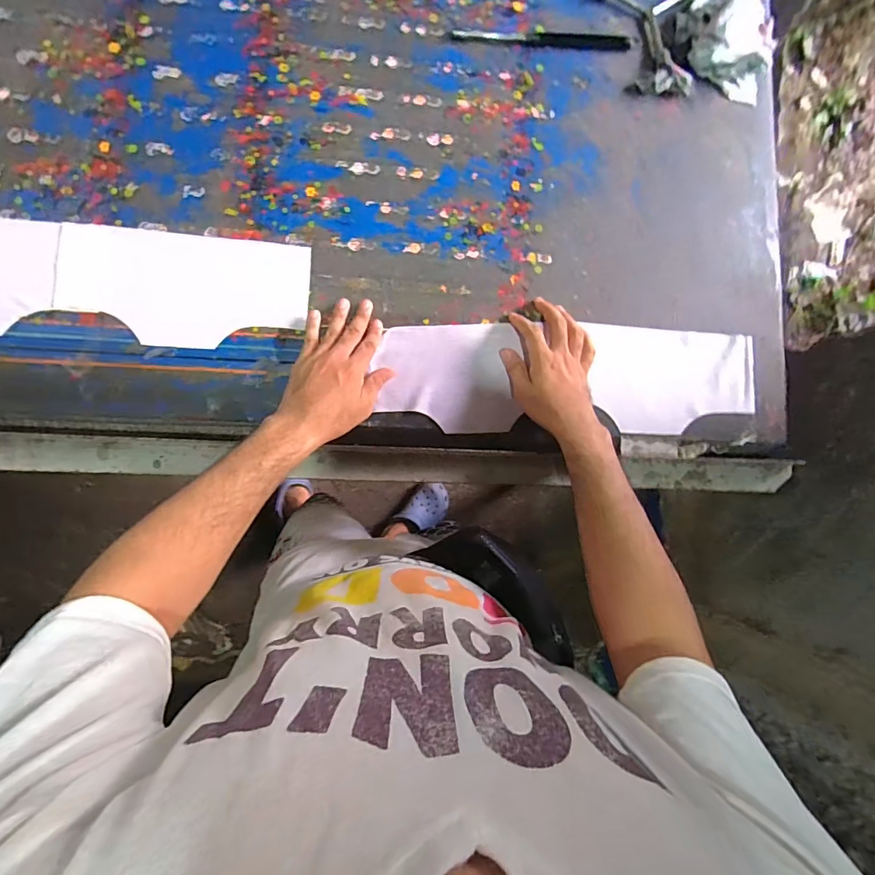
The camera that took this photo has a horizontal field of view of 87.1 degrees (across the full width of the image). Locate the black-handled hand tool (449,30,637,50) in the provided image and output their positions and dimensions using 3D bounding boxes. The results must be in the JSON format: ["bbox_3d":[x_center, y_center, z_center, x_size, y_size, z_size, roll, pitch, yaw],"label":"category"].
[{"bbox_3d":[0.147,-0.550,0.633,0.255,0.016,0.022,-3,85,-5],"label":"black-handled hand tool"}]

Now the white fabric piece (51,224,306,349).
[{"bbox_3d":[-0.304,-0.179,0.557,0.284,0.008,0.136,3,84,-5],"label":"white fabric piece"}]

